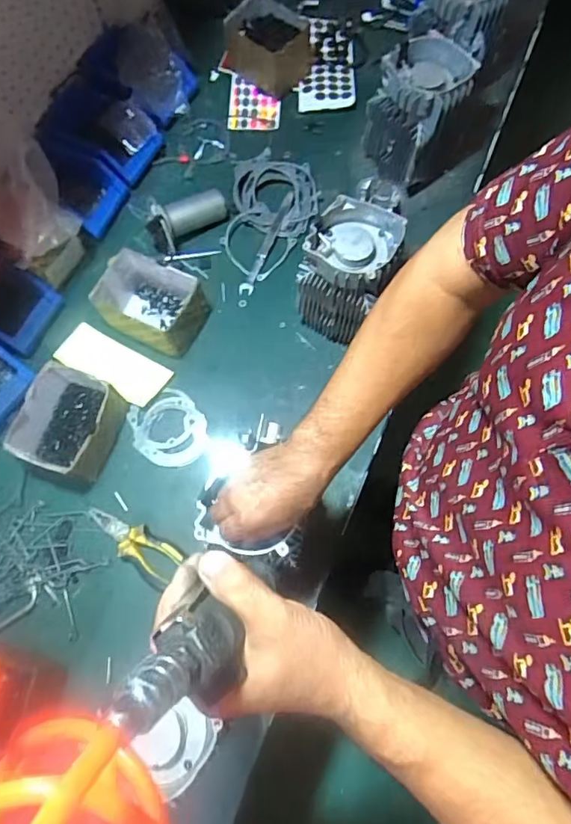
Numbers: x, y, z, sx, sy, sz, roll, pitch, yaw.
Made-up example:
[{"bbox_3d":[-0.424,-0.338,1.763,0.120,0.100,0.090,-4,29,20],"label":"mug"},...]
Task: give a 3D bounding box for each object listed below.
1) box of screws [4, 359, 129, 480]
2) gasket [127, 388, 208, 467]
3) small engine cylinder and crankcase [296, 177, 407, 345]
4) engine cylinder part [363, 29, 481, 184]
[{"bbox_3d":[-0.326,0.017,0.798,0.123,0.092,0.151,26,73,9],"label":"box of screws"},{"bbox_3d":[-0.184,0.027,0.841,0.109,0.010,0.130,-34,74,-11],"label":"gasket"},{"bbox_3d":[0.099,-0.208,0.791,0.111,0.213,0.128,32,74,11],"label":"small engine cylinder and crankcase"},{"bbox_3d":[0.222,-0.497,0.875,0.125,0.187,0.125,0,71,1],"label":"engine cylinder part"}]

